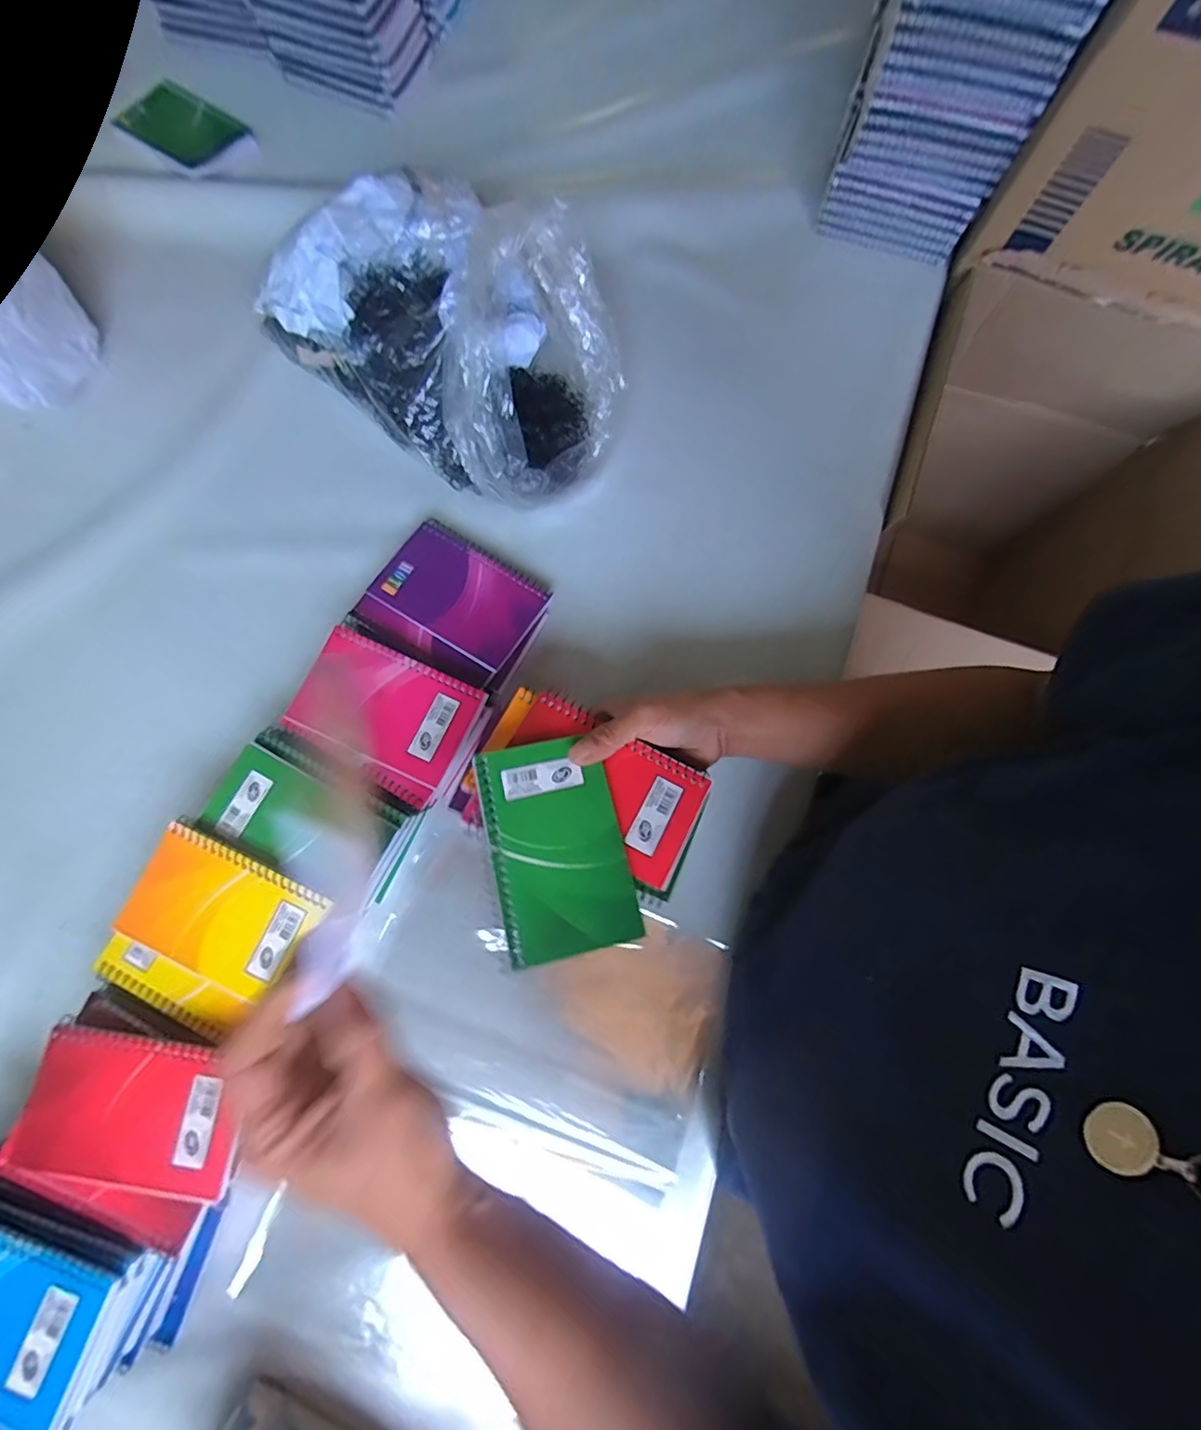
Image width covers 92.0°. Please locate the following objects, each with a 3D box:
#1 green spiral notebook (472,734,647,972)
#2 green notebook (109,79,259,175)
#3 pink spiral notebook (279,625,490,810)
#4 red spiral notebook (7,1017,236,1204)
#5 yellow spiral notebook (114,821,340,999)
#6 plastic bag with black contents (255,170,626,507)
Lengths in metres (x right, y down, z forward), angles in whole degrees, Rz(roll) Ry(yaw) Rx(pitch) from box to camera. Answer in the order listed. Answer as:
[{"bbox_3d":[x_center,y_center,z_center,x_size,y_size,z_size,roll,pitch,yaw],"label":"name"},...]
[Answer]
[{"bbox_3d":[-0.027,0.076,0.353,0.078,0.005,0.129,-10,68,-11],"label":"green spiral notebook"},{"bbox_3d":[-0.423,-0.597,0.589,0.141,0.010,0.083,33,80,6],"label":"green notebook"},{"bbox_3d":[-0.166,-0.001,0.446,0.129,0.015,0.094,28,80,4],"label":"pink spiral notebook"},{"bbox_3d":[-0.291,0.247,0.363,0.127,0.011,0.079,11,79,1],"label":"red spiral notebook"},{"bbox_3d":[-0.260,0.135,0.398,0.118,0.016,0.077,28,80,4],"label":"yellow spiral notebook"},{"bbox_3d":[-0.118,-0.312,0.473,0.284,0.132,0.187,42,81,6],"label":"plastic bag with black contents"}]

